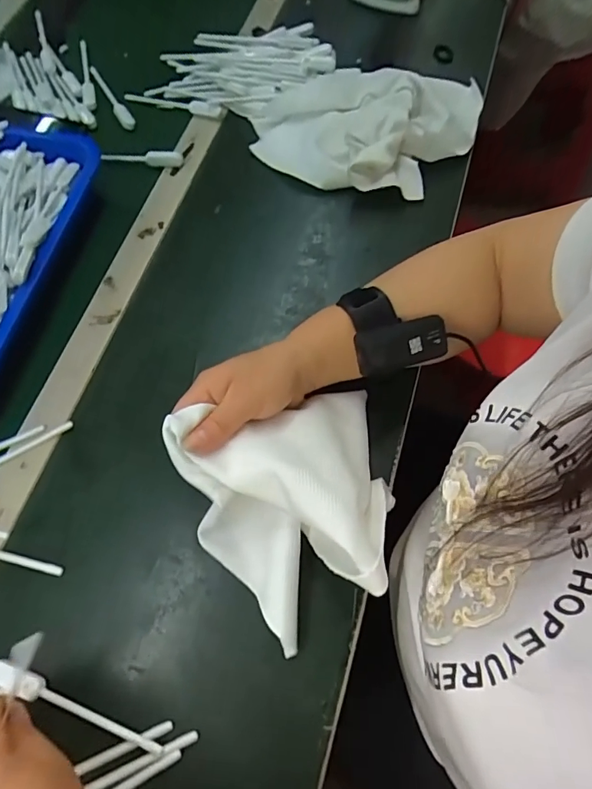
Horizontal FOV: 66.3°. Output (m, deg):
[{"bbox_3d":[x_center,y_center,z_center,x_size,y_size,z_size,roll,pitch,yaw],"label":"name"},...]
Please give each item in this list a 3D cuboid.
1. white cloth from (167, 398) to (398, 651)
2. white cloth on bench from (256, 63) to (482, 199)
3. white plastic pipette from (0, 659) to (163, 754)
[{"bbox_3d":[0.002,0.082,0.336,0.152,0.074,0.161,-15,68,-9],"label":"white cloth"},{"bbox_3d":[0.077,-0.307,0.515,0.250,0.049,0.198,11,69,8],"label":"white cloth on bench"},{"bbox_3d":[-0.161,0.224,0.326,0.142,0.004,0.015,17,67,10],"label":"white plastic pipette"}]

